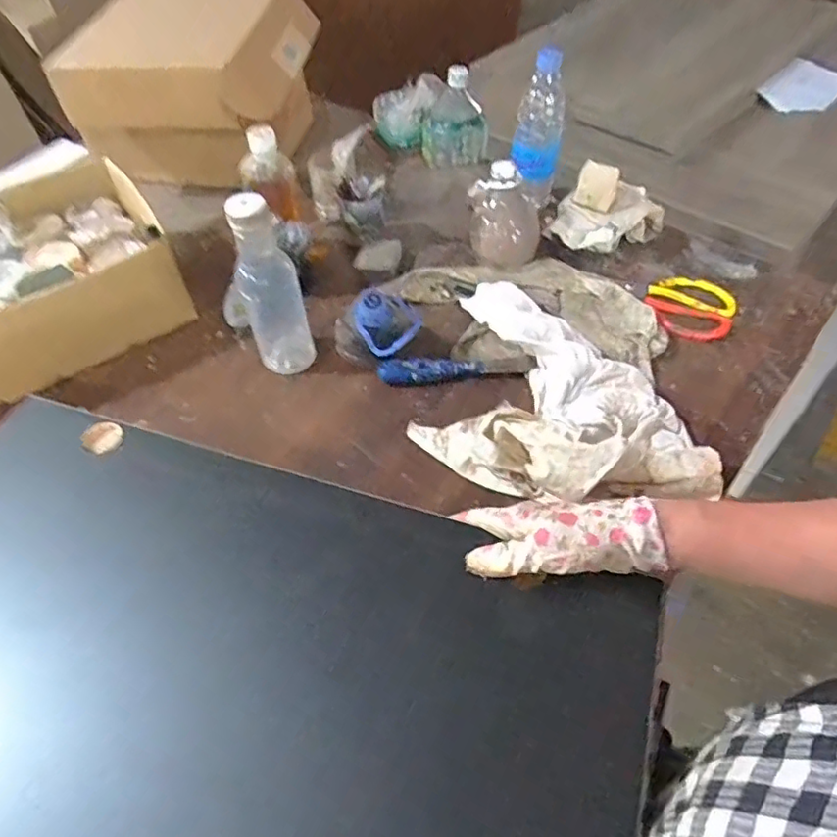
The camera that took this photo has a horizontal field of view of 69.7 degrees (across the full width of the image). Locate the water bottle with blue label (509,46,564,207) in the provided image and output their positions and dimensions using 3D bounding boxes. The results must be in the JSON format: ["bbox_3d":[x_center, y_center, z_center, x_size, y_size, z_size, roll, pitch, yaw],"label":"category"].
[{"bbox_3d":[0.162,-0.397,0.841,0.074,0.191,0.076,9,53,11],"label":"water bottle with blue label"}]

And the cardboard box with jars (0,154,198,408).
[{"bbox_3d":[-0.487,-0.178,0.752,0.316,0.151,0.270,-34,57,-21],"label":"cardboard box with jars"}]

